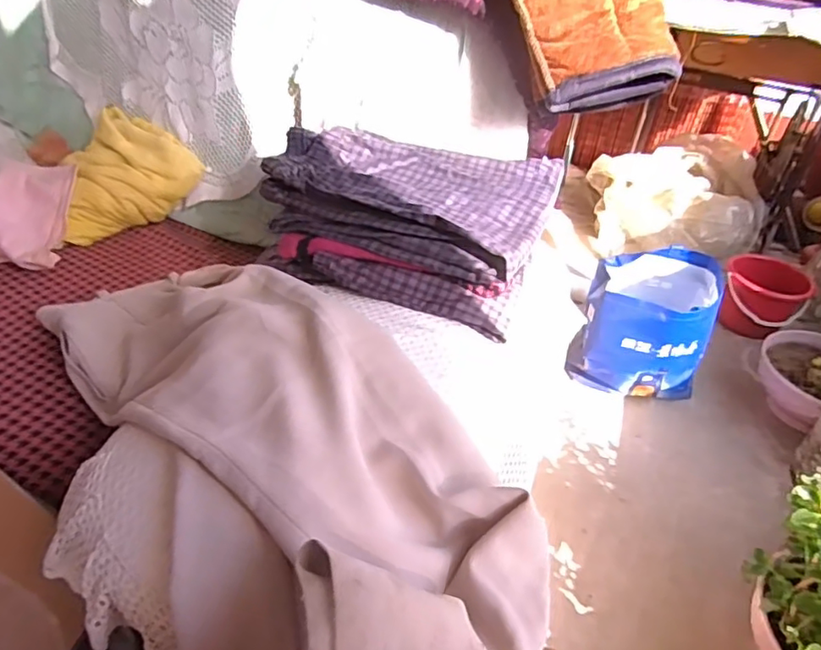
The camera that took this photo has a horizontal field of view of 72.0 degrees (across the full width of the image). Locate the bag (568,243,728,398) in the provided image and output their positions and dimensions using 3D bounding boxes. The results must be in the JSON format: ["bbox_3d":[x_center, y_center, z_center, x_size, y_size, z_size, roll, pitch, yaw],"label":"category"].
[{"bbox_3d":[0.564,-0.013,1.350,0.268,0.267,0.296,22,40,20],"label":"bag"}]

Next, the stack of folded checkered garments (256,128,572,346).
[{"bbox_3d":[-0.008,-0.127,0.654,0.308,0.099,0.231,13,38,11],"label":"stack of folded checkered garments"}]

